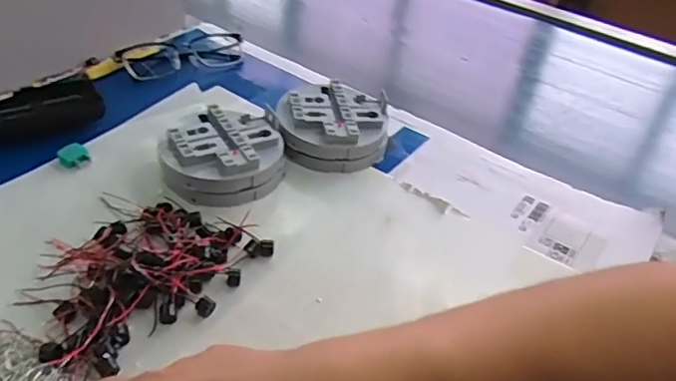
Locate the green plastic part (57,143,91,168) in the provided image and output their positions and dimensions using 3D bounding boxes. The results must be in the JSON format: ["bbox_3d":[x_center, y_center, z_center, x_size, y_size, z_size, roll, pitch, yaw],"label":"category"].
[{"bbox_3d":[-0.230,-0.031,0.488,0.022,0.015,0.018,-20,45,-28],"label":"green plastic part"}]

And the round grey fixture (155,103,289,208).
[{"bbox_3d":[-0.098,-0.033,0.489,0.101,0.037,0.100,4,39,-3],"label":"round grey fixture"}]

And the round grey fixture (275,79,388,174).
[{"bbox_3d":[-0.004,-0.063,0.536,0.101,0.045,0.095,4,39,-3],"label":"round grey fixture"}]

